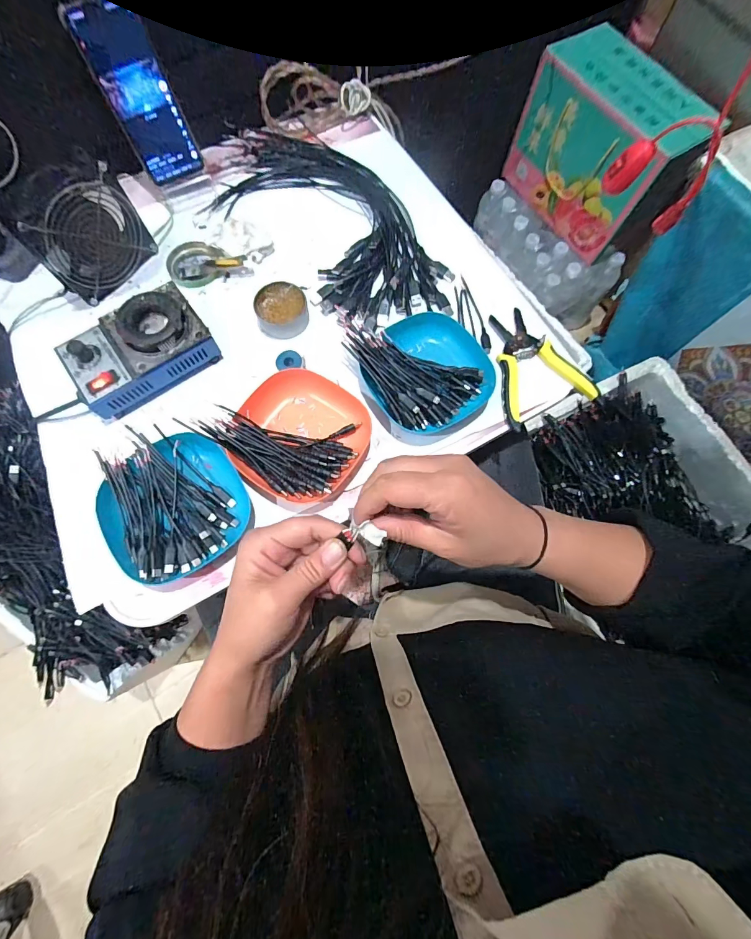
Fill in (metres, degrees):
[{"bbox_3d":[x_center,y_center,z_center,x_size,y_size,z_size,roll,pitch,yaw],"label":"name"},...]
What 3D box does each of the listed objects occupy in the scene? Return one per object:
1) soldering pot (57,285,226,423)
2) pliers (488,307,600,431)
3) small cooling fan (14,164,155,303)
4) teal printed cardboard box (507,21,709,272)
[{"bbox_3d":[-0.273,-0.137,0.446,0.154,0.062,0.099,-39,79,-11],"label":"soldering pot"},{"bbox_3d":[0.184,-0.130,0.475,0.114,0.016,0.146,-24,77,-8],"label":"pliers"},{"bbox_3d":[-0.334,-0.274,0.450,0.033,0.122,0.117,39,77,9],"label":"small cooling fan"},{"bbox_3d":[0.465,-0.660,0.813,0.155,0.235,0.334,-29,77,-9],"label":"teal printed cardboard box"}]

